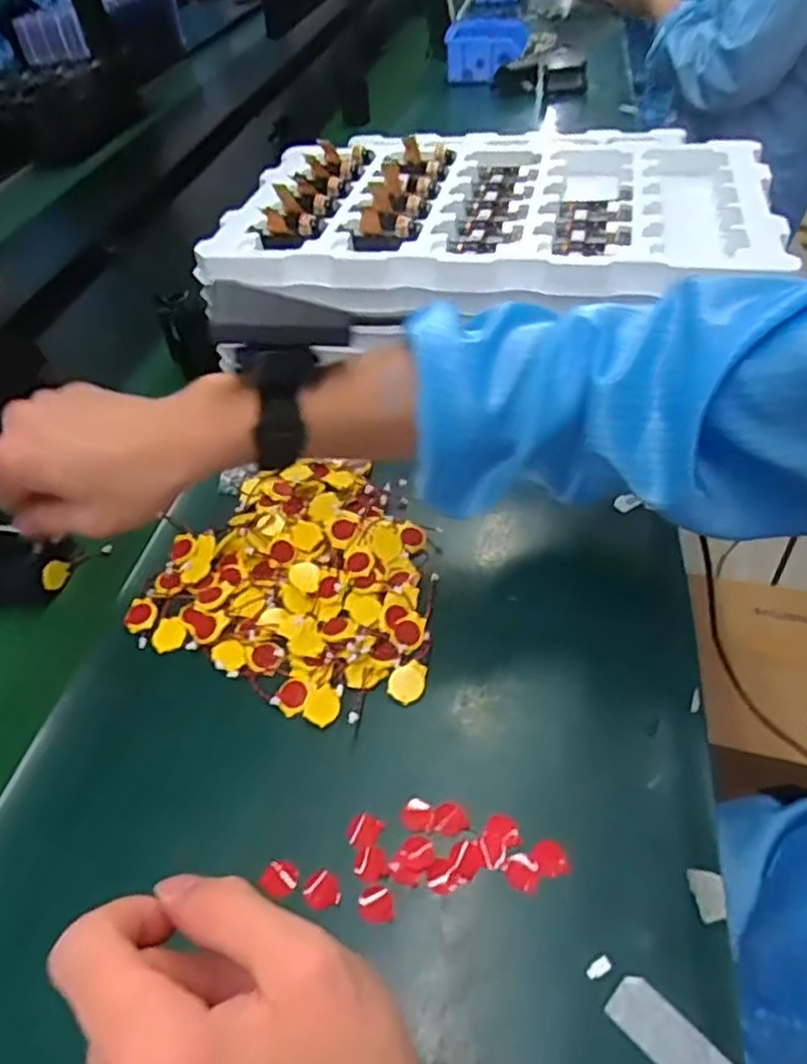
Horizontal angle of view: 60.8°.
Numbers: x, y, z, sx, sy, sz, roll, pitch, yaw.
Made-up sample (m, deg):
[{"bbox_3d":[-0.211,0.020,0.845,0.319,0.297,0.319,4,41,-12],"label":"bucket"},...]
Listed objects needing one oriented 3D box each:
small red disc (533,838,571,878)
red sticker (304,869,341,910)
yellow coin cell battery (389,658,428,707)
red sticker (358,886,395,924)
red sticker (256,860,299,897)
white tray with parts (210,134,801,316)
[{"bbox_3d":[0.069,0.153,0.324,0.015,0.004,0.017,-16,46,-9],"label":"small red disc"},{"bbox_3d":[-0.038,0.167,0.322,0.016,0.004,0.016,-22,47,-14],"label":"red sticker"},{"bbox_3d":[0.003,0.084,0.390,0.020,0.007,0.023,27,55,29],"label":"yellow coin cell battery"},{"bbox_3d":[-0.013,0.172,0.316,0.016,0.004,0.015,-9,46,-2],"label":"red sticker"},{"bbox_3d":[-0.059,0.164,0.328,0.016,0.004,0.016,24,53,27],"label":"red sticker"},{"bbox_3d":[0.072,-0.275,0.578,0.423,0.040,0.277,5,48,13],"label":"white tray with parts"}]

